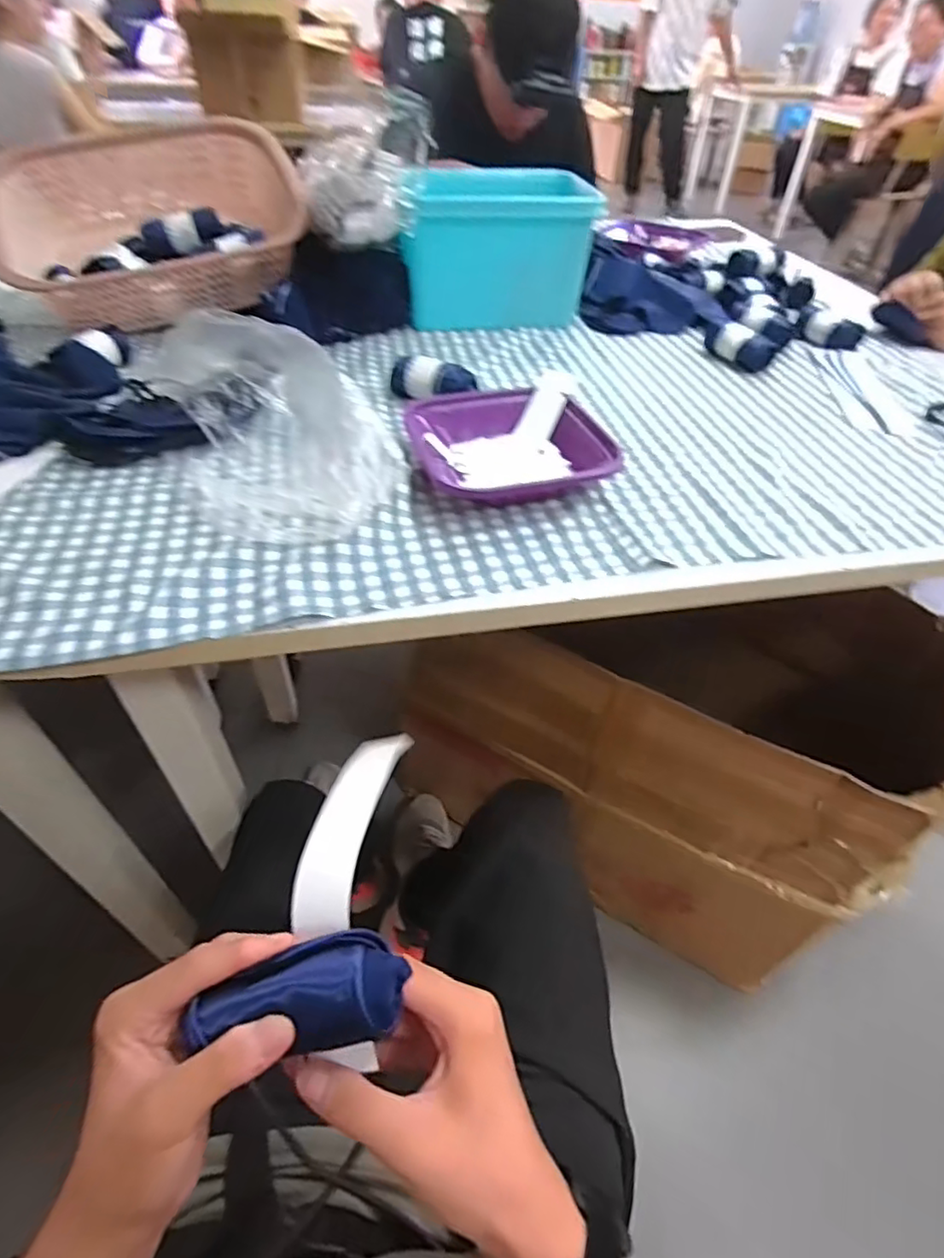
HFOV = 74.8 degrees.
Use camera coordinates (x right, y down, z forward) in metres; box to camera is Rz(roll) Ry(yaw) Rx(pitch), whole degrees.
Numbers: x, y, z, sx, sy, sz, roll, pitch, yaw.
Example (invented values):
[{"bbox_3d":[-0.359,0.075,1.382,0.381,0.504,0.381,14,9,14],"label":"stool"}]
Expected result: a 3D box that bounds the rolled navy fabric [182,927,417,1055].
[{"bbox_3d":[-0.079,0.165,0.280,0.098,0.031,0.043,-12,48,6],"label":"rolled navy fabric"}]

